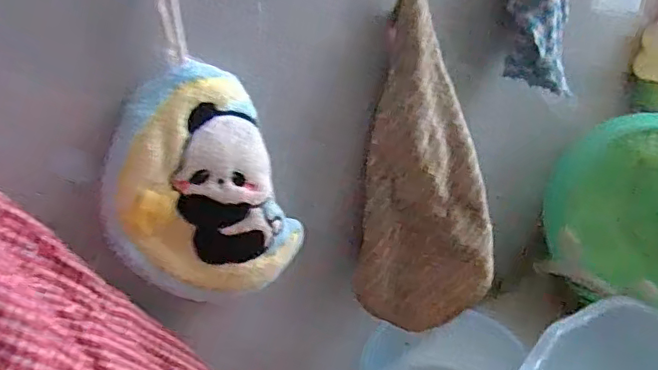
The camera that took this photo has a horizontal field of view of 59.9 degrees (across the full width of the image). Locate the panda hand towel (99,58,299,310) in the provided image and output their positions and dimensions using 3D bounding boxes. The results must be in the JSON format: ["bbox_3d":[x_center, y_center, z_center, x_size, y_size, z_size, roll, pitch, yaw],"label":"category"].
[{"bbox_3d":[-0.104,0.010,0.478,0.147,0.215,0.034,-19,34,-23],"label":"panda hand towel"}]

